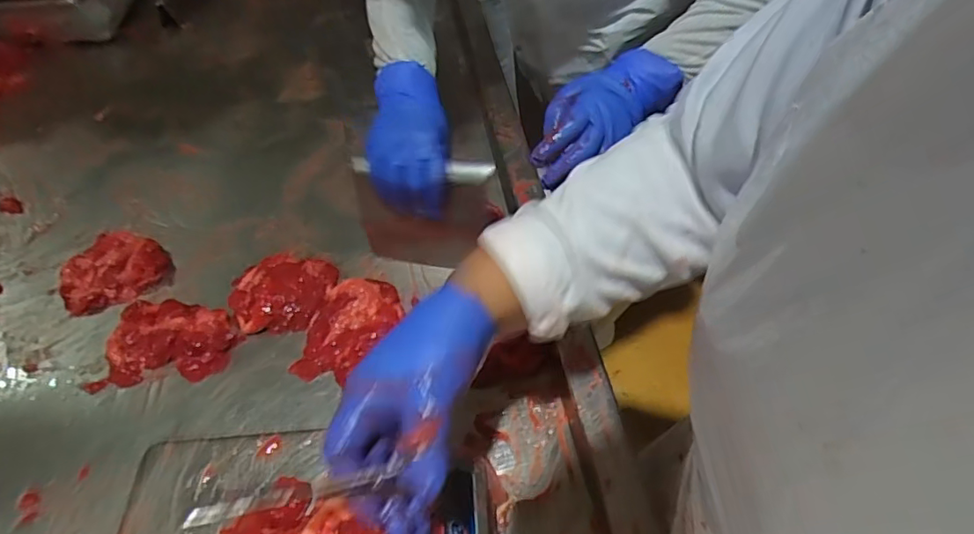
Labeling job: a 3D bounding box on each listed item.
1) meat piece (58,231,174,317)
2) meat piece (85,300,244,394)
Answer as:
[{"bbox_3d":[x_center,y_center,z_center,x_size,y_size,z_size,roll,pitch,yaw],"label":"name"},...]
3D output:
[{"bbox_3d":[-0.475,0.006,0.699,0.114,0.028,0.121,-3,53,4],"label":"meat piece"},{"bbox_3d":[-0.360,0.084,0.620,0.152,0.030,0.099,1,53,7],"label":"meat piece"}]

